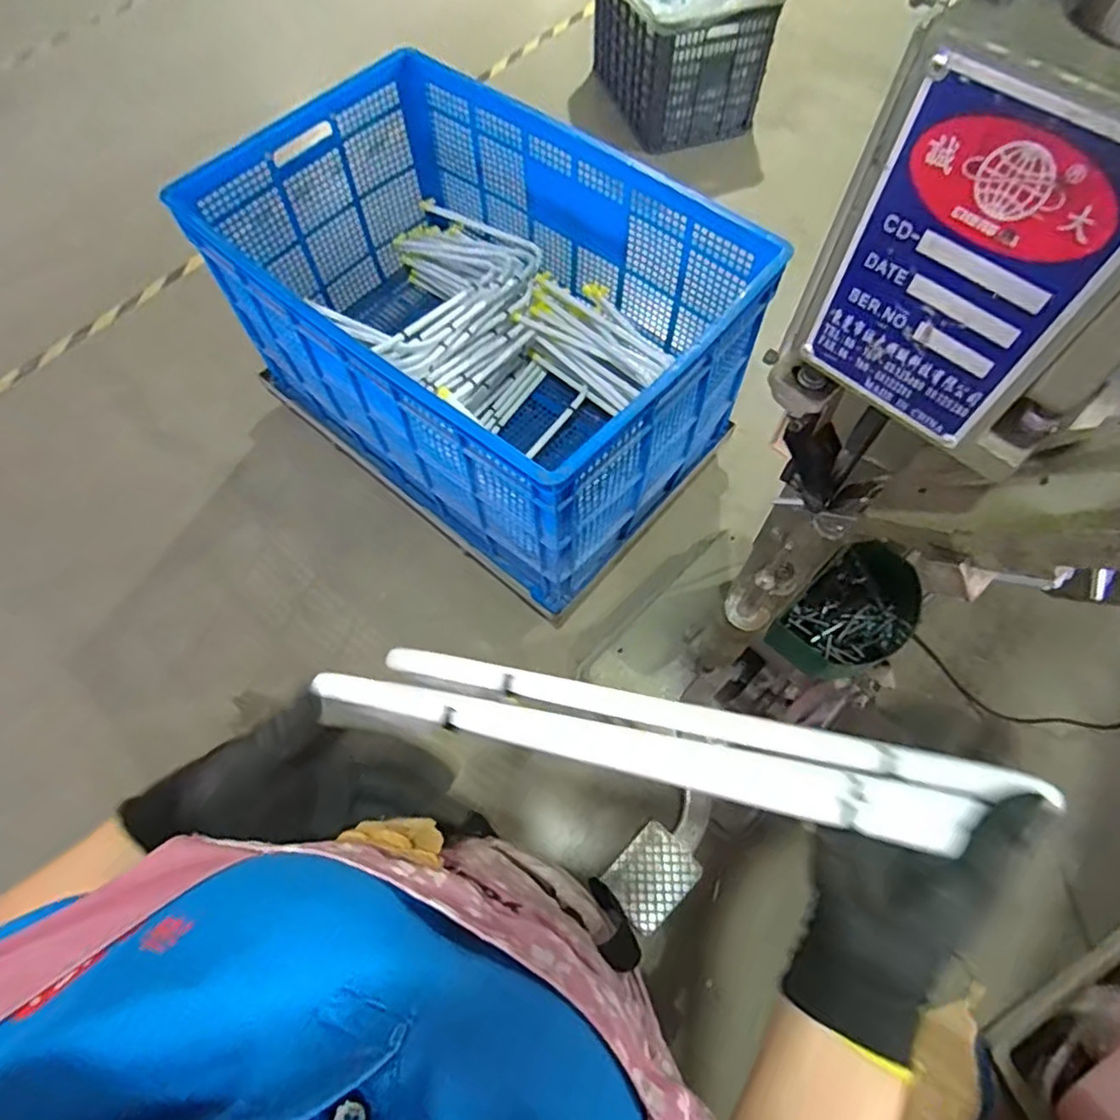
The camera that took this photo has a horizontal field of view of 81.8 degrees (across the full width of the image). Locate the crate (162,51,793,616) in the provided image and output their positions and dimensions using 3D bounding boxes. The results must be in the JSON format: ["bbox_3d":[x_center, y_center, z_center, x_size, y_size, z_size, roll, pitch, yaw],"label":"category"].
[{"bbox_3d":[-0.164,-0.520,1.481,1.029,0.577,0.697,36,70,17],"label":"crate"}]

